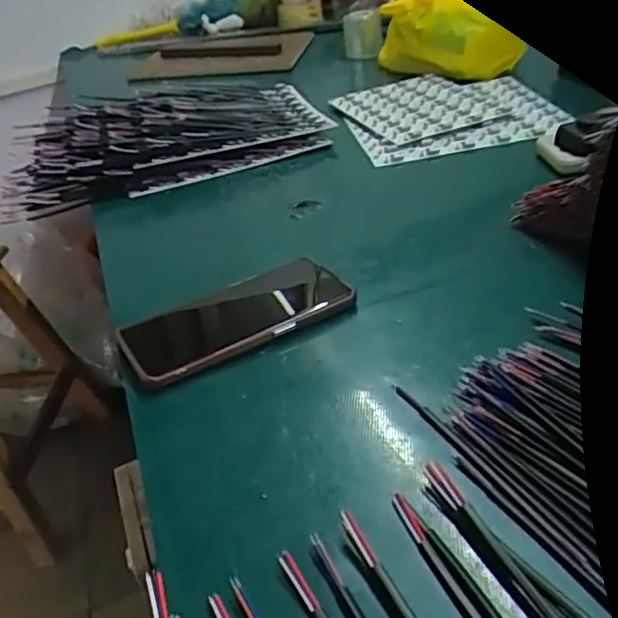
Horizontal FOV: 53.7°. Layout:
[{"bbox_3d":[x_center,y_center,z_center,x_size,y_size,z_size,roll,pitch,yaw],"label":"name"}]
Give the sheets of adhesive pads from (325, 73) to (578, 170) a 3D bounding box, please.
[{"bbox_3d":[0.162,-0.240,0.734,0.227,0.012,0.217,-13,41,-5],"label":"sheets of adhesive pads"}]

